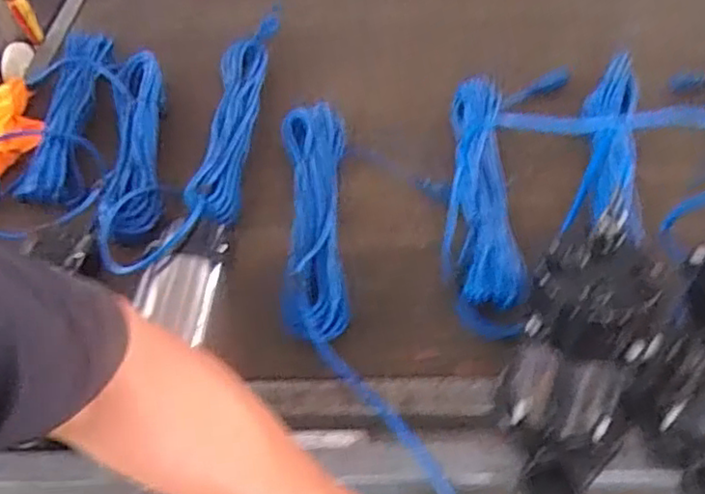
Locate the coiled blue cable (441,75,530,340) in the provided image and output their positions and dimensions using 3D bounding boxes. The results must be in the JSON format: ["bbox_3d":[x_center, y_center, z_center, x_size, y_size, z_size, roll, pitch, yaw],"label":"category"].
[{"bbox_3d":[0.161,-0.071,0.813,0.106,0.069,0.383,-2,51,3],"label":"coiled blue cable"}]

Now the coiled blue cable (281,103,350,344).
[{"bbox_3d":[-0.047,-0.049,0.810,0.084,0.051,0.362,-5,50,1],"label":"coiled blue cable"}]

